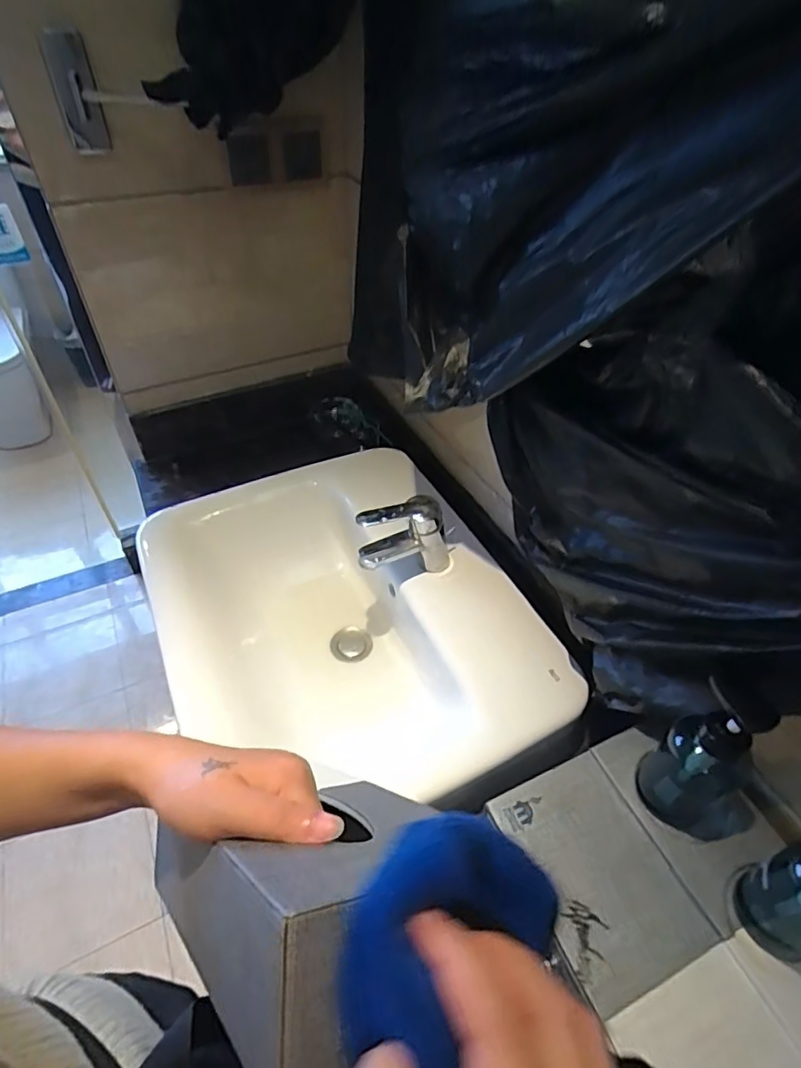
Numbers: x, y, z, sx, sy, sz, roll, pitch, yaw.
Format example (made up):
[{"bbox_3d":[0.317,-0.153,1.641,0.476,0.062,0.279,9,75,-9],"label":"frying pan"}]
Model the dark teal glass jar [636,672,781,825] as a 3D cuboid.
[{"bbox_3d":[0.260,0.188,0.469,0.065,0.153,0.062,1,45,-1],"label":"dark teal glass jar"}]

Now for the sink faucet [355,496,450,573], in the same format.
[{"bbox_3d":[0.007,0.014,0.710,0.127,0.113,0.045,-12,47,-12],"label":"sink faucet"}]

